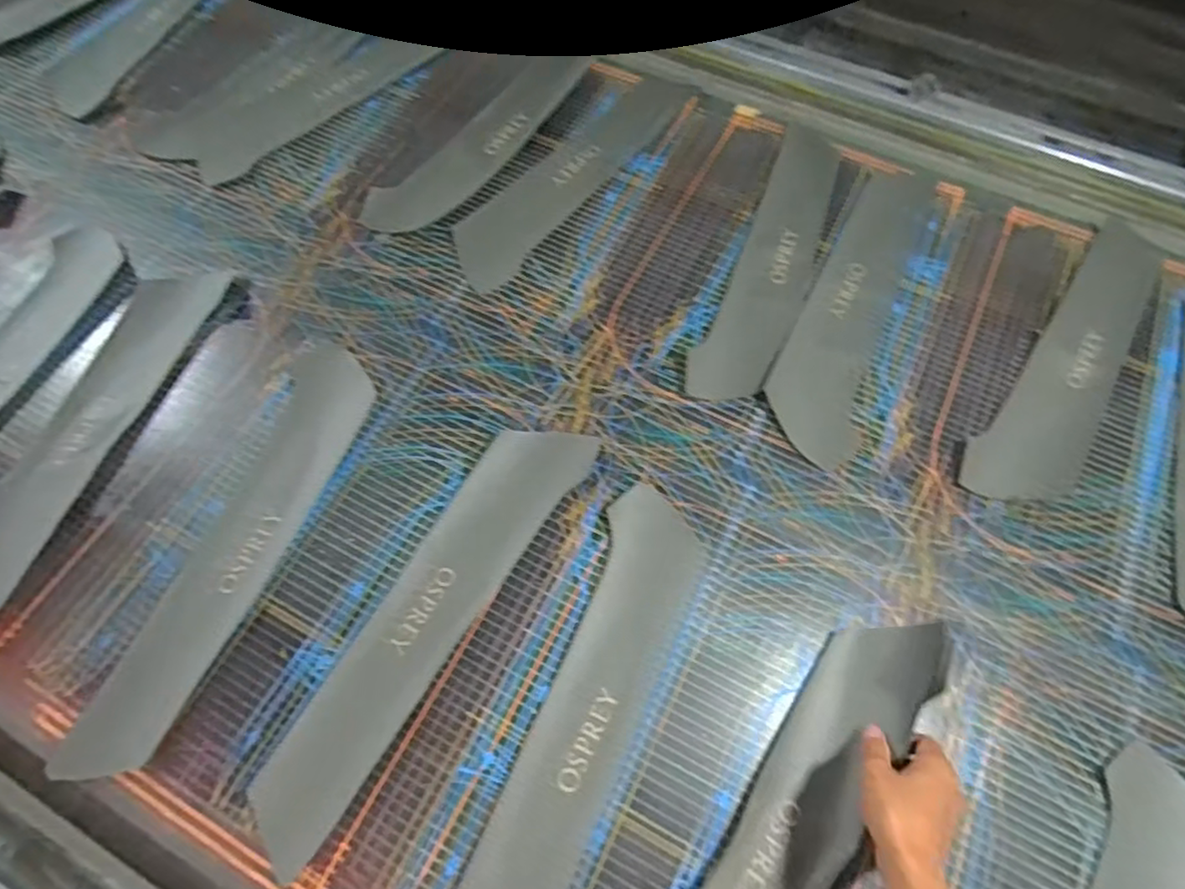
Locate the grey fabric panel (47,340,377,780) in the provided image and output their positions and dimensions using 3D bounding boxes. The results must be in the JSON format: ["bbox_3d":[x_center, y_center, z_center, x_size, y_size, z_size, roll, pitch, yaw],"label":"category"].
[{"bbox_3d":[-0.349,0.091,0.660,0.105,0.012,0.454,16,63,11],"label":"grey fabric panel"}]

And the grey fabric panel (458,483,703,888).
[{"bbox_3d":[-0.007,0.246,0.574,0.099,0.048,0.459,20,65,10],"label":"grey fabric panel"}]

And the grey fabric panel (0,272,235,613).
[{"bbox_3d":[-0.560,-0.021,0.730,0.105,0.012,0.452,12,62,8],"label":"grey fabric panel"}]

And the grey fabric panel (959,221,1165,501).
[{"bbox_3d":[0.552,-0.099,0.744,0.105,0.018,0.427,34,67,19],"label":"grey fabric panel"}]

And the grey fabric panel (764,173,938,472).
[{"bbox_3d":[0.315,-0.177,0.796,0.109,0.014,0.449,22,64,13],"label":"grey fabric panel"}]

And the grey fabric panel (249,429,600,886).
[{"bbox_3d":[-0.159,0.154,0.626,0.110,0.033,0.442,29,66,16],"label":"grey fabric panel"}]

